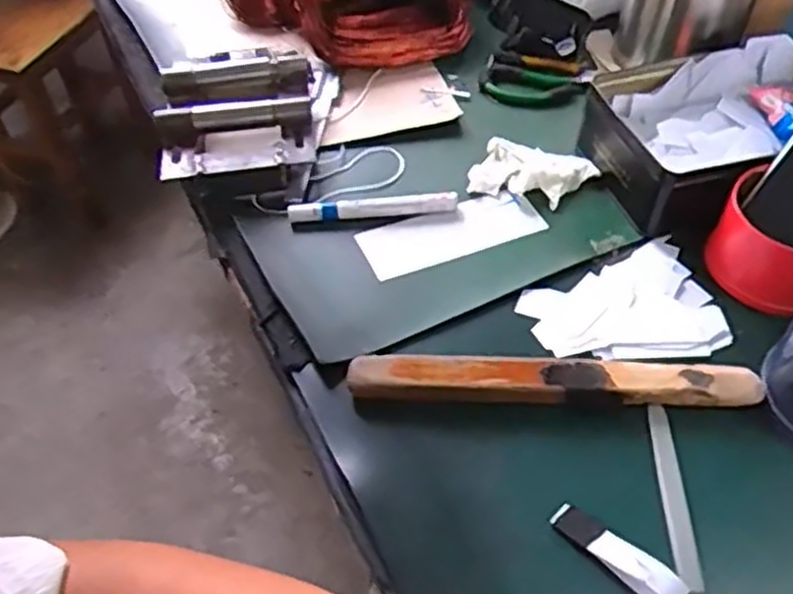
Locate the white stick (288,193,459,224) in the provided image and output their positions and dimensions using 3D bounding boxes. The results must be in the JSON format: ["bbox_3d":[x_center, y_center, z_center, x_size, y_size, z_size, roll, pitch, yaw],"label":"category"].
[{"bbox_3d":[-0.019,-0.077,0.642,0.140,0.011,0.018,-6,49,-1],"label":"white stick"}]

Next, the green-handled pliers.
[{"bbox_3d":[0.131,-0.212,0.760,0.102,0.009,0.058,21,53,21],"label":"green-handled pliers"}]

